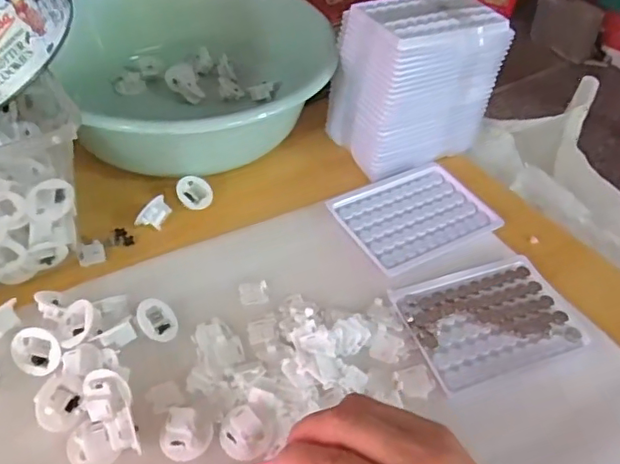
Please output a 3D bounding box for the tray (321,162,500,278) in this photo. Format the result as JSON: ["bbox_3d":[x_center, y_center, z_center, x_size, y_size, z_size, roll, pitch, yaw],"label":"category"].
[{"bbox_3d":[0.092,-0.017,0.507,0.130,0.009,0.104,-22,52,-24],"label":"tray"}]

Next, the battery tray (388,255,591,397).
[{"bbox_3d":[0.135,0.065,0.427,0.127,0.008,0.092,-14,49,-17],"label":"battery tray"}]

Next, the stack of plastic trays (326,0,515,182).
[{"bbox_3d":[0.101,-0.148,0.548,0.135,0.131,0.095,-18,51,-21],"label":"stack of plastic trays"}]

